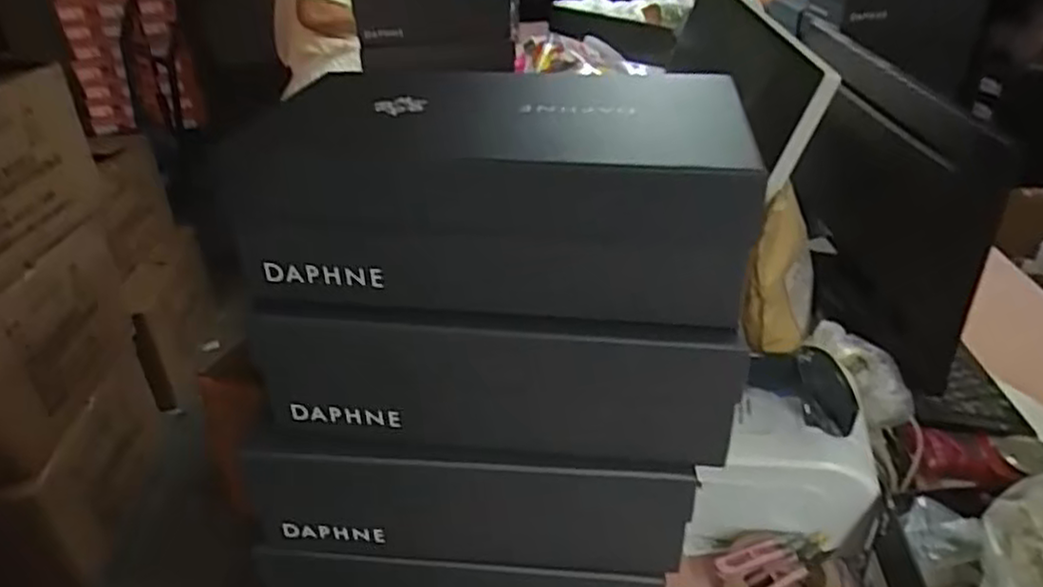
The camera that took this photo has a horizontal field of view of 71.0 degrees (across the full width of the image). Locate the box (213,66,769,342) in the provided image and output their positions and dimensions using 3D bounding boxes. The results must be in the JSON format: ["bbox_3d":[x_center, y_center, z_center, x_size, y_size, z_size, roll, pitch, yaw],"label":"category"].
[{"bbox_3d":[-0.012,-0.073,0.463,0.302,0.115,0.160,2,33,9],"label":"box"}]

